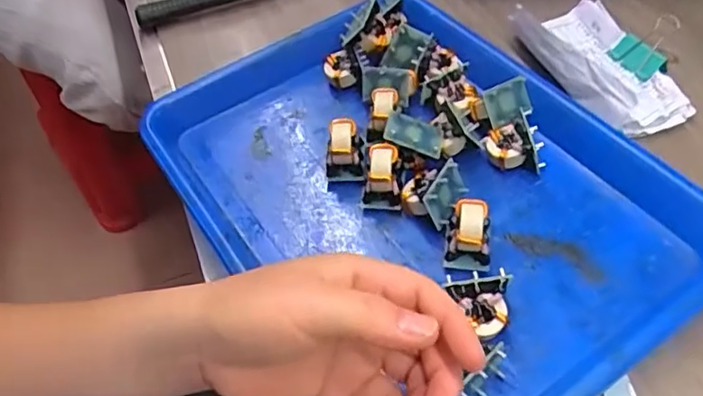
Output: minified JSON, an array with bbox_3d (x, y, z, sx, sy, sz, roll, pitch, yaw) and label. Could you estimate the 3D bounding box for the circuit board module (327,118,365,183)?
[{"bbox_3d":[-0.004,-0.031,0.394,0.025,0.037,0.029,-2,52,4],"label":"circuit board module"}]

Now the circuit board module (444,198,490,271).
[{"bbox_3d":[0.070,0.021,0.346,0.026,0.032,0.033,2,53,7],"label":"circuit board module"}]

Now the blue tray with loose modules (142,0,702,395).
[{"bbox_3d":[0.038,-0.015,0.376,0.254,0.036,0.334,-31,56,-18],"label":"blue tray with loose modules"}]

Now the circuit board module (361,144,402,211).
[{"bbox_3d":[0.020,-0.013,0.381,0.023,0.036,0.032,4,53,9],"label":"circuit board module"}]

